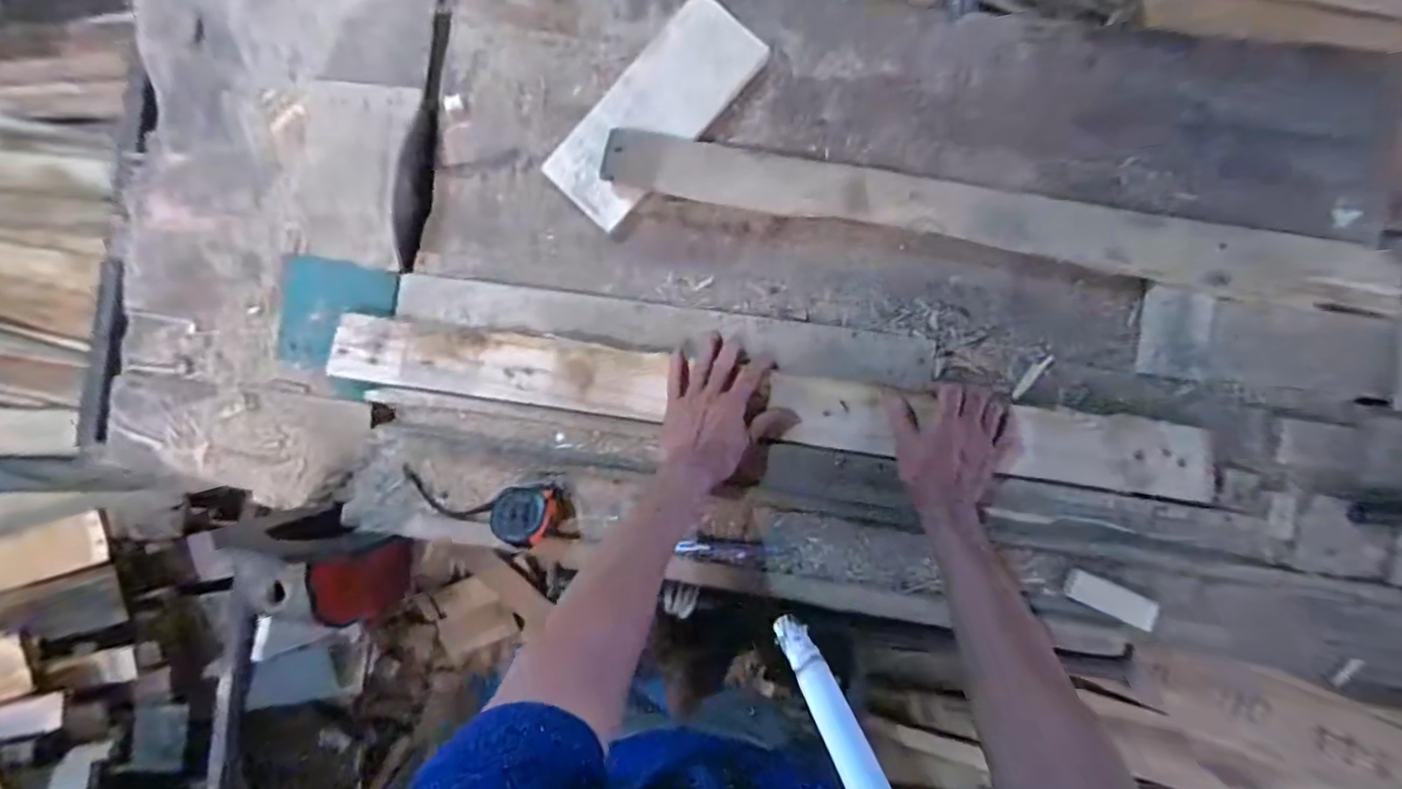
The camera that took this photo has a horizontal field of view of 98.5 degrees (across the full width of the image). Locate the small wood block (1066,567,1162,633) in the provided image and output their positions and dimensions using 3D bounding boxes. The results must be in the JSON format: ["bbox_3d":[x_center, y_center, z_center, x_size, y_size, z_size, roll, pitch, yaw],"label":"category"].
[{"bbox_3d":[0.431,0.215,0.629,0.089,0.009,0.031,23,84,7],"label":"small wood block"}]

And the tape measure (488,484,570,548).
[{"bbox_3d":[-0.185,0.132,0.659,0.073,0.042,0.060,-3,81,3],"label":"tape measure"}]

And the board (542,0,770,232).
[{"bbox_3d":[-0.056,-0.336,0.716,0.120,0.018,0.282,44,92,-1],"label":"board"}]

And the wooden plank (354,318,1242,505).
[{"bbox_3d":[0.057,0.008,0.678,0.966,0.023,0.081,8,82,4],"label":"wooden plank"}]

